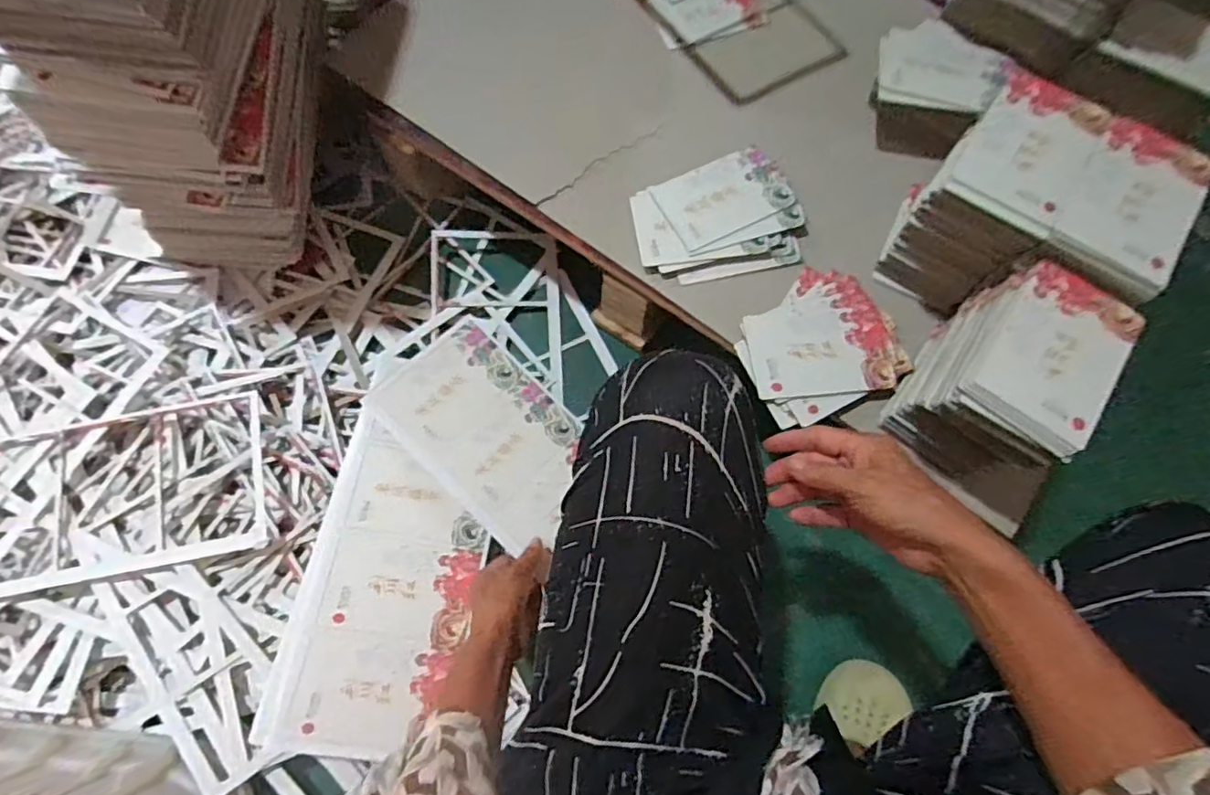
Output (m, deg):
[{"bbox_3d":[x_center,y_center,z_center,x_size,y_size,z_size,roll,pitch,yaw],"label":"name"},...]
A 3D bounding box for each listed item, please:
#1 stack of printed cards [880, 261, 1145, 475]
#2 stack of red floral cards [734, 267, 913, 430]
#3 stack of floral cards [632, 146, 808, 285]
[{"bbox_3d":[0.339,-0.017,0.492,0.100,0.128,0.143,36,75,11],"label":"stack of printed cards"},{"bbox_3d":[0.212,-0.057,0.570,0.161,0.028,0.137,-24,73,-8],"label":"stack of red floral cards"},{"bbox_3d":[0.119,-0.194,0.615,0.172,0.014,0.131,-13,72,-5],"label":"stack of floral cards"}]

